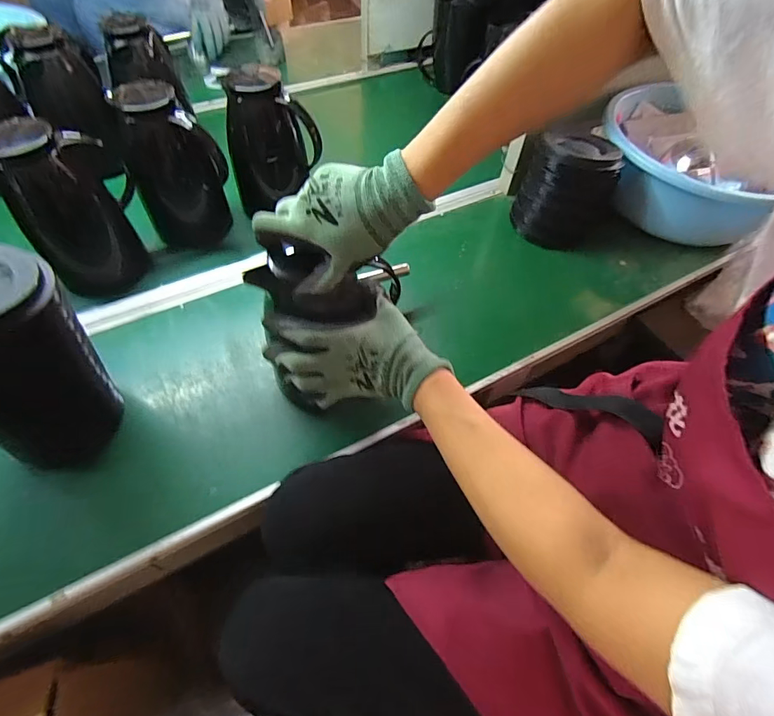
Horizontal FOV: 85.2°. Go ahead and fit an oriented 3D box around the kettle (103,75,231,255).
[{"bbox_3d":[-0.336,-0.297,0.660,0.131,0.205,0.110,-31,62,-21],"label":"kettle"}]

